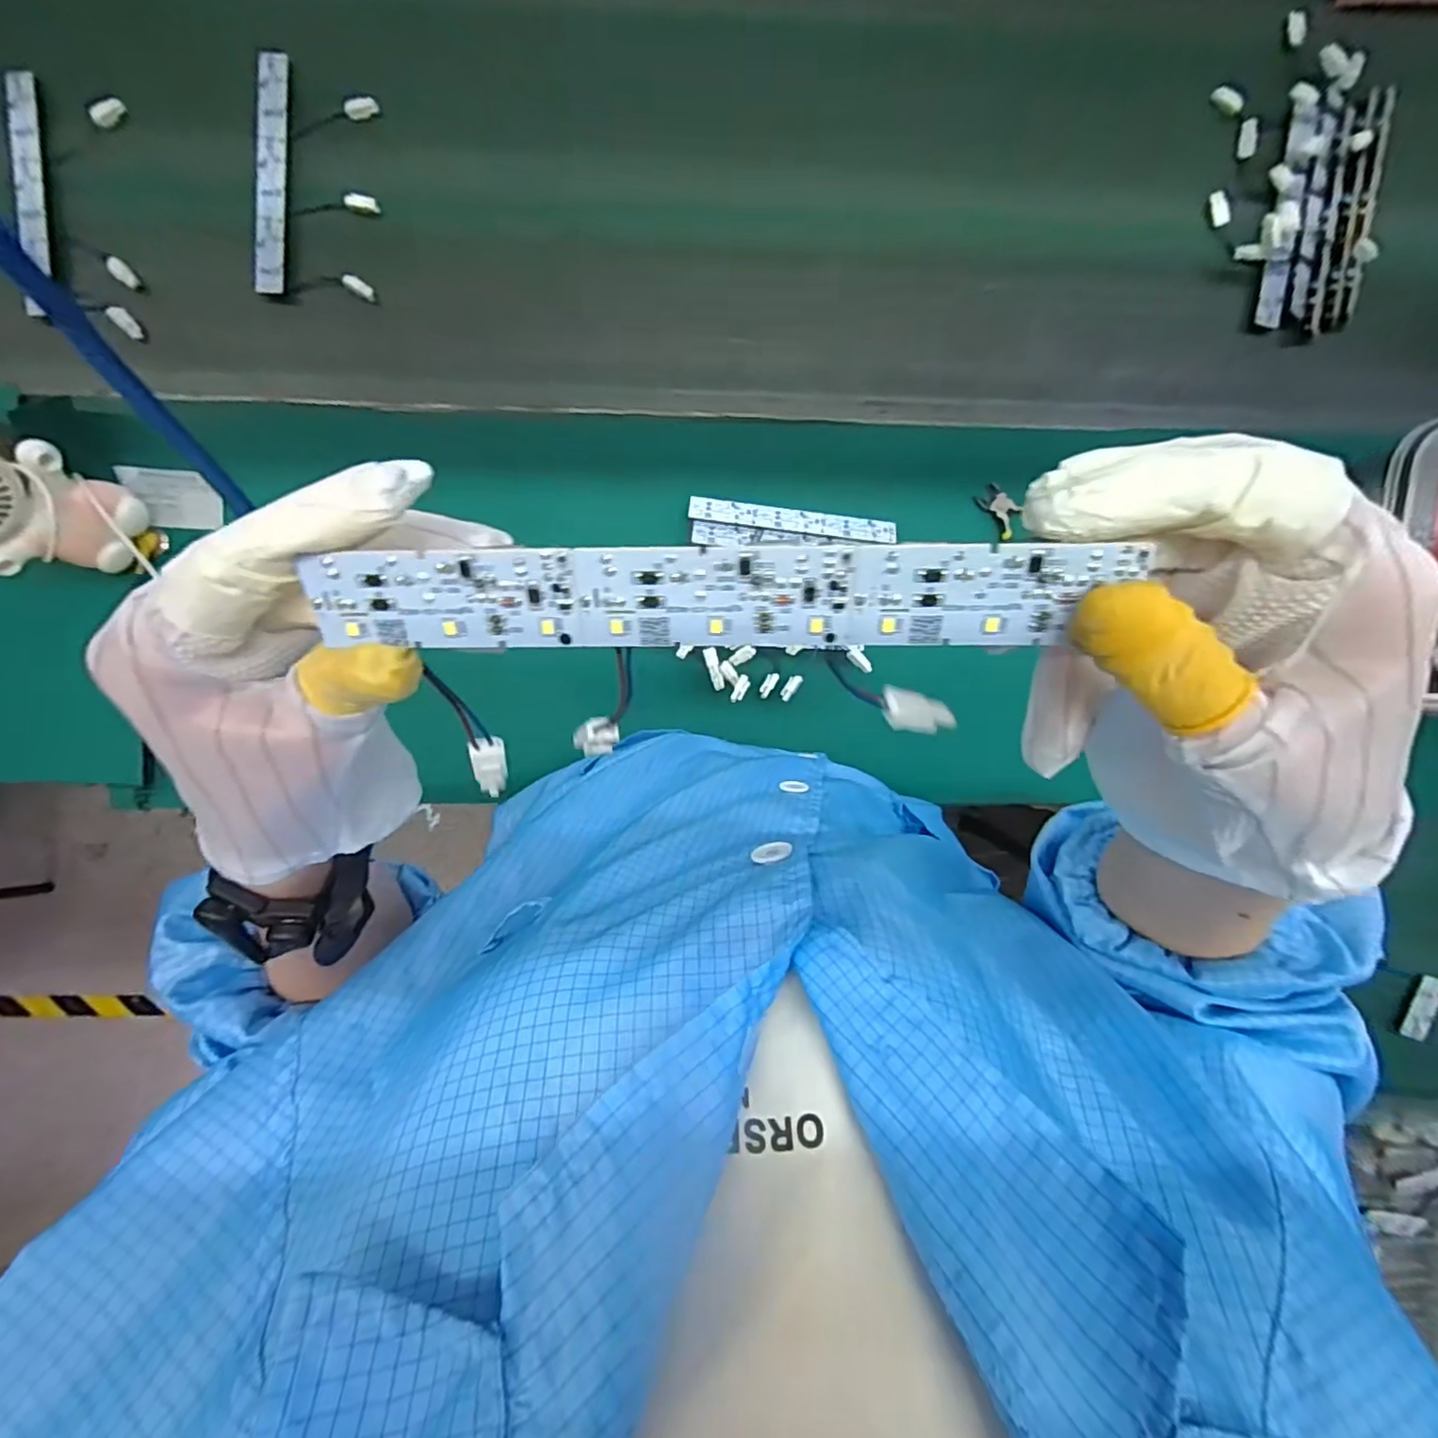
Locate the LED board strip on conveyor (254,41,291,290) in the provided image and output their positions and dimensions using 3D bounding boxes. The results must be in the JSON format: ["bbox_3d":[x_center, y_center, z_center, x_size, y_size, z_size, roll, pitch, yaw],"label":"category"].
[{"bbox_3d":[-0.386,-0.469,0.529,0.025,0.011,0.187,5,94,-2],"label":"LED board strip on conveyor"}]

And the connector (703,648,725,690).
[{"bbox_3d":[-0.004,-0.046,0.566,0.012,0.005,0.041,-17,108,-1],"label":"connector"}]

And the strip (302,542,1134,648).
[{"bbox_3d":[-0.003,-0.028,0.143,0.179,0.004,0.024,0,119,1],"label":"strip"}]

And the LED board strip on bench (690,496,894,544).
[{"bbox_3d":[0.070,-0.186,0.574,0.192,0.007,0.025,8,81,-1],"label":"LED board strip on bench"}]

